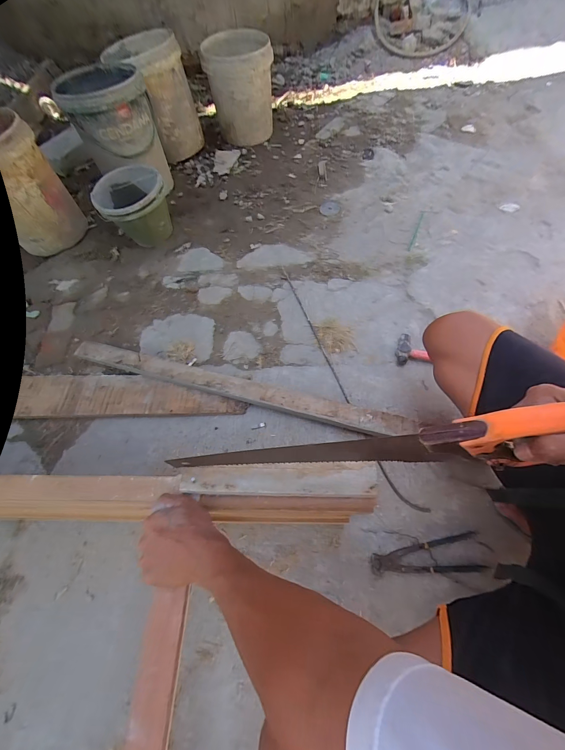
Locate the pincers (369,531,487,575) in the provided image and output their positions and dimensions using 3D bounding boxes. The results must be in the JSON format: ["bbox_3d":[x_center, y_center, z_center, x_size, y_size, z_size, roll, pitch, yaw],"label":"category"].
[{"bbox_3d":[0.290,0.373,0.600,0.215,0.016,0.064,-10,62,-2],"label":"pincers"}]

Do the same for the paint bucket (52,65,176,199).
[{"bbox_3d":[-0.600,-0.890,1.112,0.268,0.320,0.268,-1,62,2],"label":"paint bucket"}]

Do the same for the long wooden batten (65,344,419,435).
[{"bbox_3d":[-0.132,0.037,0.799,0.928,0.043,0.063,13,64,10],"label":"long wooden batten"}]

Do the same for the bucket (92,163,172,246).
[{"bbox_3d":[-0.519,-0.584,1.079,0.222,0.206,0.217,-1,62,2],"label":"bucket"}]

